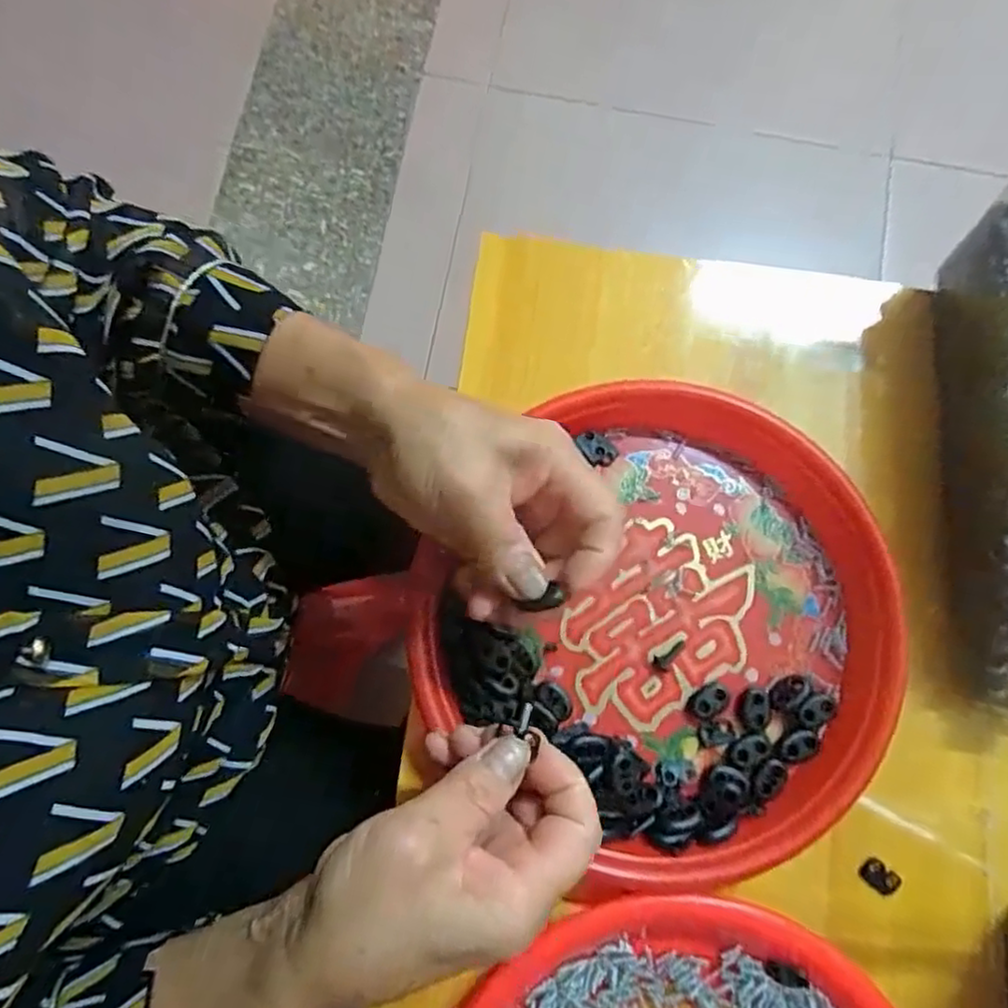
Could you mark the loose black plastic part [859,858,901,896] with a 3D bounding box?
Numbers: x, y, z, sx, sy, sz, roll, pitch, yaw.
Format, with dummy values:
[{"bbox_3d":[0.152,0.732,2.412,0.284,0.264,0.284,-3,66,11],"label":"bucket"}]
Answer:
[{"bbox_3d":[0.183,0.181,0.319,0.020,0.004,0.012,38,81,5],"label":"loose black plastic part"}]

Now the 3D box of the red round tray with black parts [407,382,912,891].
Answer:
[{"bbox_3d":[0.088,0.055,0.330,0.210,0.030,0.223,0,80,-1],"label":"red round tray with black parts"}]

